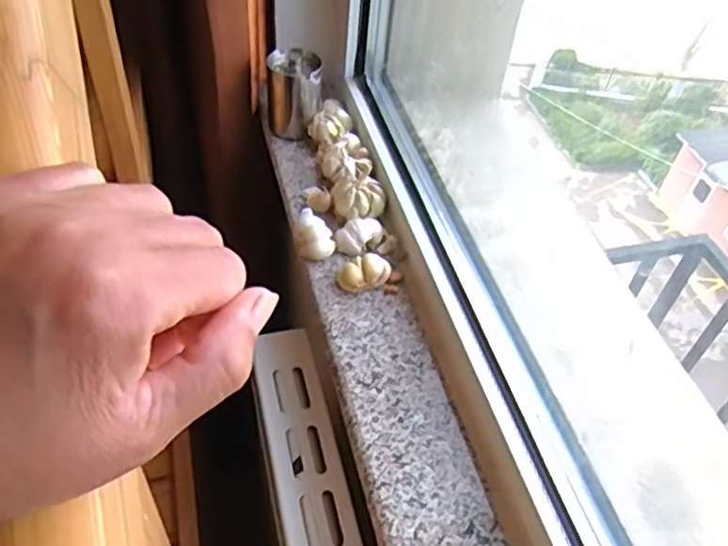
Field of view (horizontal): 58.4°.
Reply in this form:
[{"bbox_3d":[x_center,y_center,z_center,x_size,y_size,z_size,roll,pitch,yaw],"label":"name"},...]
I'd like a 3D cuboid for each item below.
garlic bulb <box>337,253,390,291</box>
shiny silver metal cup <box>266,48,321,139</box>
[{"bbox_3d":[0.000,0.000,0.611,0.046,0.027,0.026,-15,51,-17],"label":"garlic bulb"},{"bbox_3d":[-0.079,-0.204,0.748,0.057,0.089,0.050,0,48,-4],"label":"shiny silver metal cup"}]

